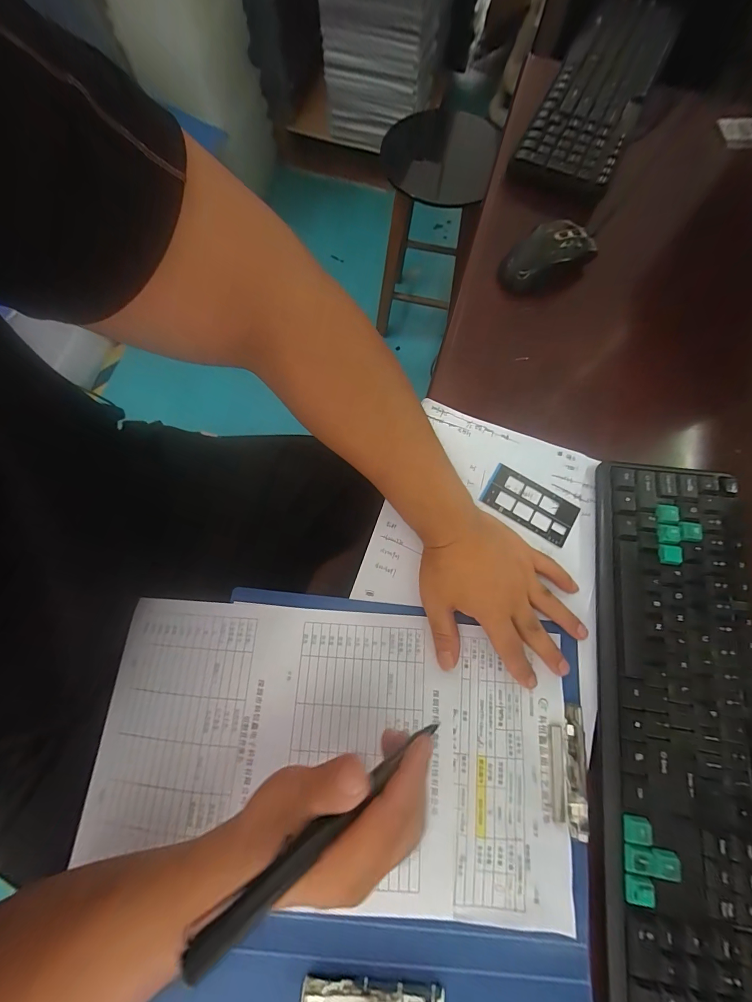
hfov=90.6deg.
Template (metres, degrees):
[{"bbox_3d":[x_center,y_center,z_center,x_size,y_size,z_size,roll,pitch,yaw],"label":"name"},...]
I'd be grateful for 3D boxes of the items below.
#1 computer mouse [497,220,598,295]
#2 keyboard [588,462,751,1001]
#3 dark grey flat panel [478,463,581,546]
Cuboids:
[{"bbox_3d":[0.195,-0.275,0.424,0.106,0.041,0.061,-27,77,-8],"label":"computer mouse"},{"bbox_3d":[0.251,0.176,0.311,0.128,0.024,0.423,7,75,1],"label":"keyboard"},{"bbox_3d":[0.150,0.004,0.363,0.089,0.004,0.046,30,77,6],"label":"dark grey flat panel"}]

